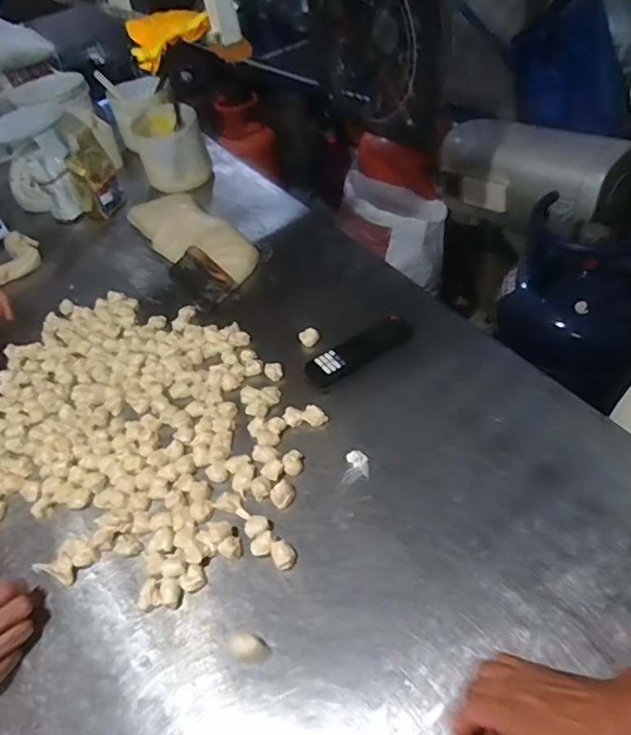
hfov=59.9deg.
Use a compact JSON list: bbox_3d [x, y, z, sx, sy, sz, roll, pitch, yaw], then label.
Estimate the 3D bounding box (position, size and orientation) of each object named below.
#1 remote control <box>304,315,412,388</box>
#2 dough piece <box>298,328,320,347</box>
[{"bbox_3d":[0.068,-0.023,0.811,0.169,0.024,0.054,-29,46,-16],"label":"remote control"},{"bbox_3d":[-0.010,-0.049,0.855,0.026,0.017,0.030,-37,48,-22],"label":"dough piece"}]

